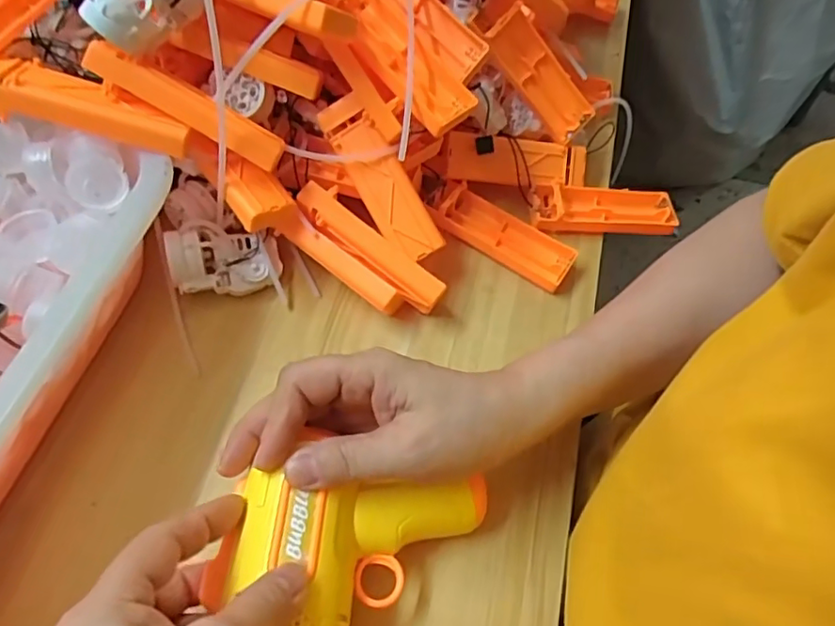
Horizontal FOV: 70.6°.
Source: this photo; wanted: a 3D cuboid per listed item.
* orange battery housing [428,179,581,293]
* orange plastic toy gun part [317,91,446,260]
[{"bbox_3d":[0.059,-0.055,0.413,0.102,0.022,0.035,29,60,13],"label":"orange battery housing"},{"bbox_3d":[-0.023,-0.082,0.364,0.031,0.011,0.105,-31,94,10],"label":"orange plastic toy gun part"}]

